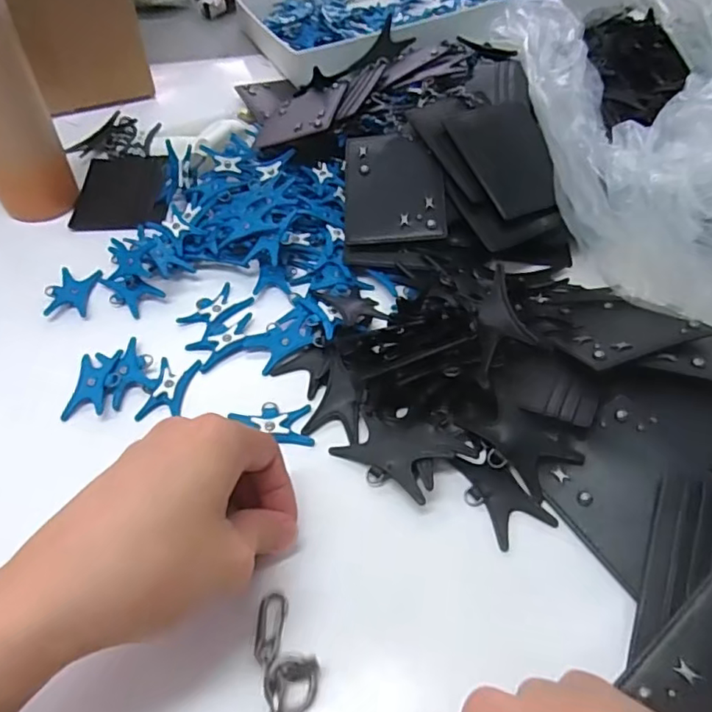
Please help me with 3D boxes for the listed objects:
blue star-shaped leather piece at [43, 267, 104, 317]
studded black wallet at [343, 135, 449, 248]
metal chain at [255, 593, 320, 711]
[{"bbox_3d":[-0.207,-0.047,0.422,0.027,0.005,0.047,0,50,-1],"label":"blue star-shaped leather piece"},{"bbox_3d":[0.029,-0.131,0.445,0.076,0.008,0.096,-3,70,11],"label":"studded black wallet"},{"bbox_3d":[-0.030,0.148,0.259,0.027,0.025,0.083,-9,51,-9],"label":"metal chain"}]

